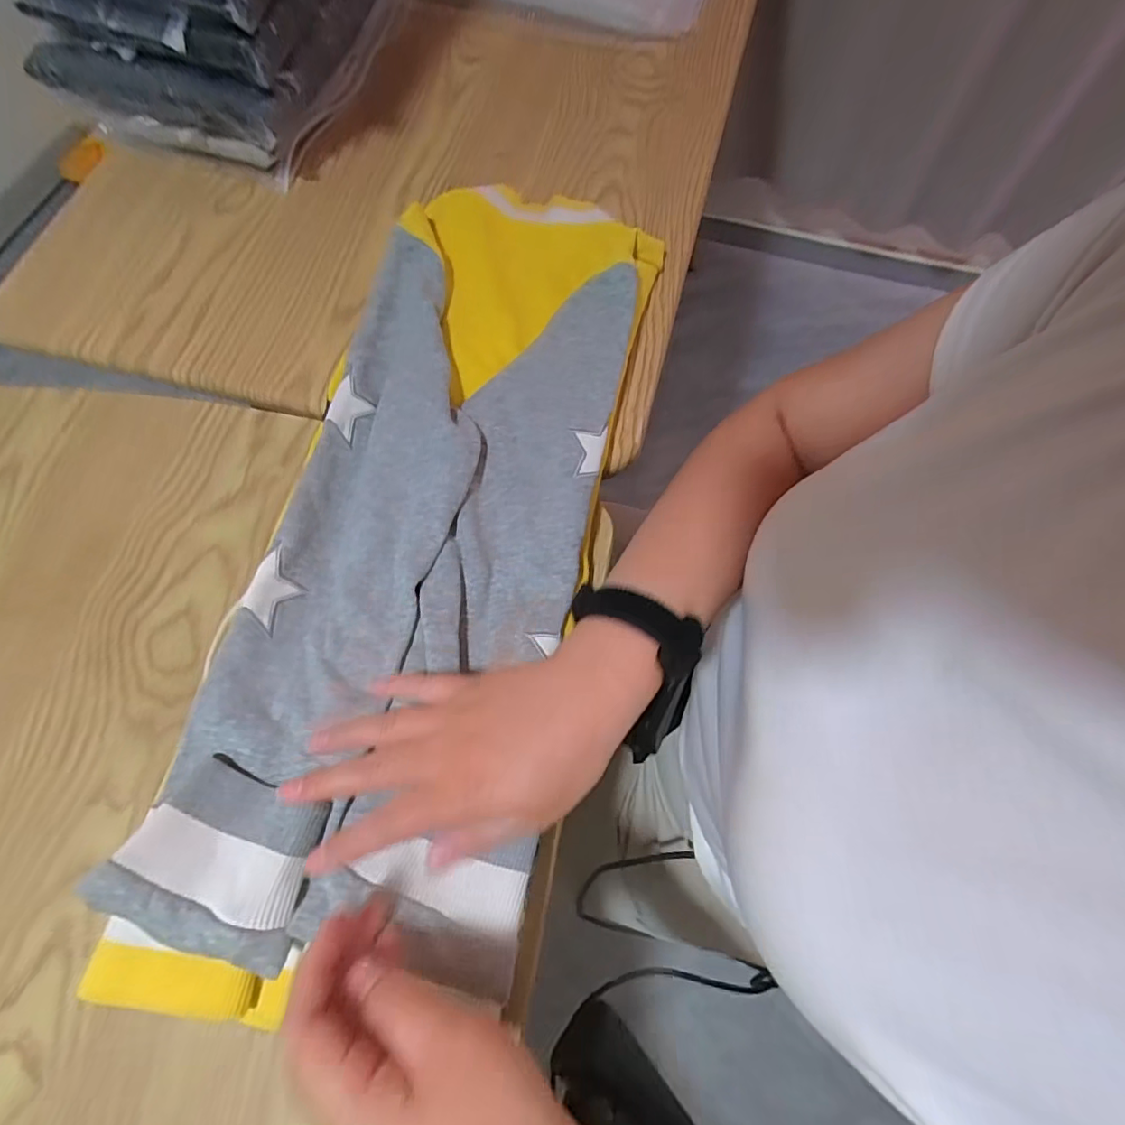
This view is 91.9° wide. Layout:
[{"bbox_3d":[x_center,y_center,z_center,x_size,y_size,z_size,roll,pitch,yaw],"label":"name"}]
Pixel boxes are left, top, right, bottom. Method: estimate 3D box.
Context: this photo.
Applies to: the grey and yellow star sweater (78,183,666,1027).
[{"bbox_3d":[-0.075,-0.037,0.366,0.228,0.043,0.600,15,70,8],"label":"grey and yellow star sweater"}]

